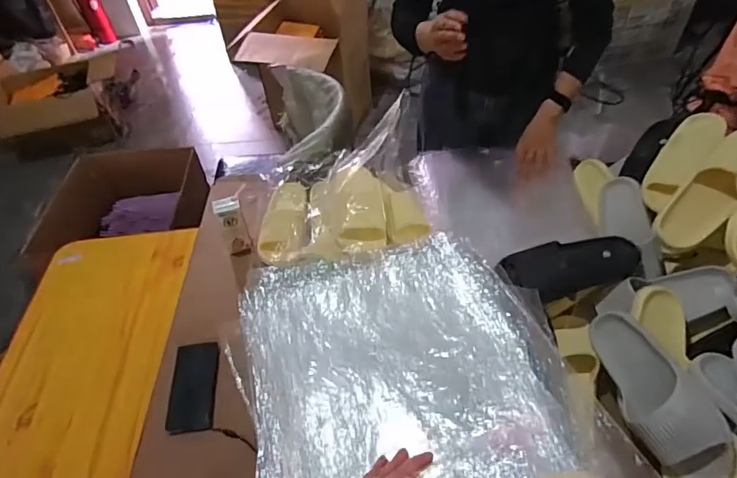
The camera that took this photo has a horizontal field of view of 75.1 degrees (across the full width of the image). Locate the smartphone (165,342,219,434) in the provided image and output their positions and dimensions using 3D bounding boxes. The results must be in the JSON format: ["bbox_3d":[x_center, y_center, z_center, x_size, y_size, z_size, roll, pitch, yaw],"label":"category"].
[{"bbox_3d":[-0.316,0.265,0.870,0.081,0.012,0.171,-9,47,-3],"label":"smartphone"}]

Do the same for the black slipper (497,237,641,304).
[{"bbox_3d":[0.368,0.056,0.896,0.269,0.075,0.101,-11,78,-7],"label":"black slipper"}]

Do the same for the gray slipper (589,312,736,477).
[{"bbox_3d":[0.425,0.229,0.708,0.103,0.074,0.264,-19,63,-12],"label":"gray slipper"}]

